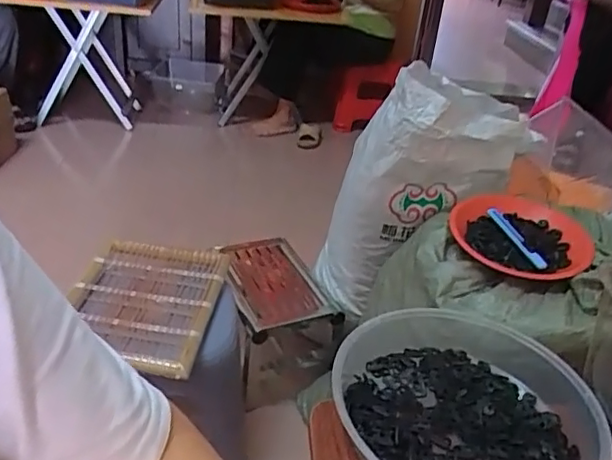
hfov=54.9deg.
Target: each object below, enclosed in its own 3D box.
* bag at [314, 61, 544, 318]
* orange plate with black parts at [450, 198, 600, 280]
[{"bbox_3d":[0.162,-0.053,1.079,0.222,0.498,0.229,44,43,14],"label":"bag"},{"bbox_3d":[0.306,0.010,0.842,0.197,0.046,0.162,10,31,6],"label":"orange plate with black parts"}]

